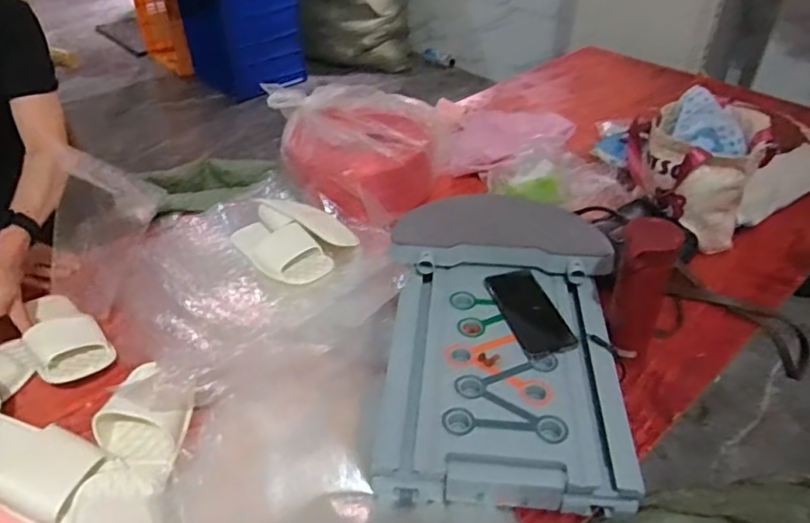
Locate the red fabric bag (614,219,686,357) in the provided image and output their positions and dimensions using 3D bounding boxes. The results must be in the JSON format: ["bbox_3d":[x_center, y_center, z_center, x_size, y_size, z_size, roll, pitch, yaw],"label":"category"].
[{"bbox_3d":[0.313,0.041,0.785,0.071,0.203,0.052,18,42,21],"label":"red fabric bag"}]

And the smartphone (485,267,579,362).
[{"bbox_3d":[0.180,0.066,0.848,0.083,0.015,0.163,-11,40,-13],"label":"smartphone"}]

